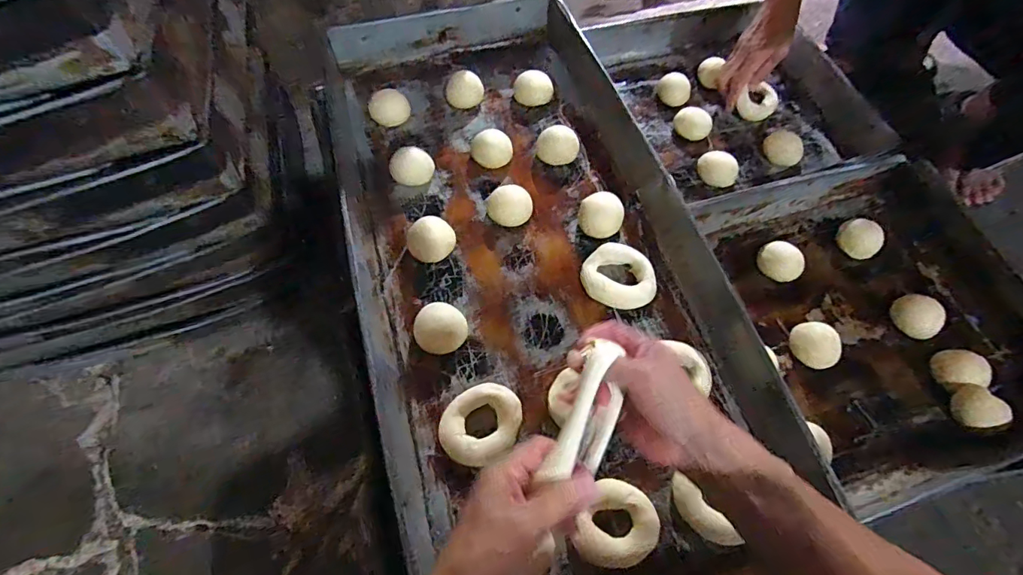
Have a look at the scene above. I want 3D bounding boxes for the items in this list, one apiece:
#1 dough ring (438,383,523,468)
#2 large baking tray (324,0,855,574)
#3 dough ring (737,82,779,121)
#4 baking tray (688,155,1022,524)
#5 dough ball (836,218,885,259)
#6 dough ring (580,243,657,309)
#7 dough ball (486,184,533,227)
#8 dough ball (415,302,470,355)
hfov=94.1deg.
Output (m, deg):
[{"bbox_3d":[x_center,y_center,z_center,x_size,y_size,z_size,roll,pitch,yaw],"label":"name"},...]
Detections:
[{"bbox_3d":[-0.030,0.138,0.487,0.085,0.017,0.071,-32,67,-16],"label":"dough ring"},{"bbox_3d":[0.009,-0.062,0.573,0.379,0.124,0.837,-16,63,-8],"label":"large baking tray"},{"bbox_3d":[0.414,-0.310,0.797,0.056,0.021,0.068,23,64,12],"label":"dough ring"},{"bbox_3d":[0.466,0.027,0.618,0.351,0.082,0.393,-13,62,-7],"label":"baking tray"},{"bbox_3d":[0.487,-0.067,0.668,0.045,0.036,0.058,-35,67,-17],"label":"dough ball"},{"bbox_3d":[0.125,-0.013,0.558,0.078,0.019,0.082,0,62,0],"label":"dough ring"},{"bbox_3d":[-0.002,-0.101,0.609,0.056,0.028,0.052,0,62,0],"label":"dough ball"},{"bbox_3d":[-0.078,0.047,0.530,0.056,0.028,0.054,0,62,0],"label":"dough ball"}]

